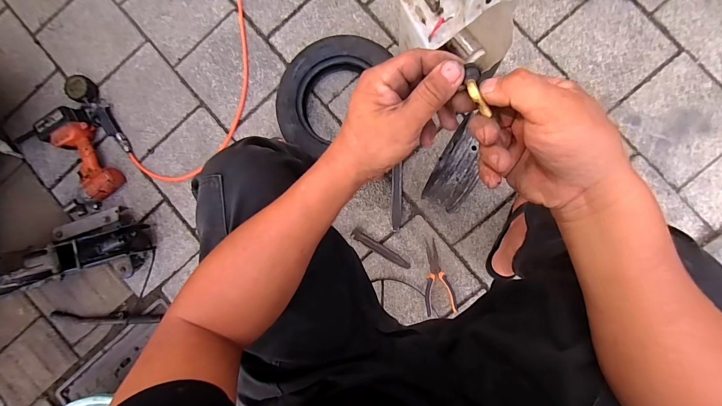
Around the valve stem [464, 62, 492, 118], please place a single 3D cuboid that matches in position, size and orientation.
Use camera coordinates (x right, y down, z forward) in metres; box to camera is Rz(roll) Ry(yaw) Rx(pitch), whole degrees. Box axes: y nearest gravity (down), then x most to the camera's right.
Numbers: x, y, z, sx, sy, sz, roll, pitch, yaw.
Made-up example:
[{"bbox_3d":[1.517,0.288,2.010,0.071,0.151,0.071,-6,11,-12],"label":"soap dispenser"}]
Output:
[{"bbox_3d":[0.096,-0.095,0.273,0.017,0.012,0.045,-16,90,3],"label":"valve stem"}]

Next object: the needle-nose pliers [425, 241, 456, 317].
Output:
[{"bbox_3d":[0.199,0.191,0.846,0.077,0.017,0.185,-7,88,3],"label":"needle-nose pliers"}]

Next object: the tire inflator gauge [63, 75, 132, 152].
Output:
[{"bbox_3d":[-0.722,-0.253,0.905,0.068,0.039,0.266,-41,86,2],"label":"tire inflator gauge"}]

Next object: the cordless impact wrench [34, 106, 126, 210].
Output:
[{"bbox_3d":[-0.750,-0.123,0.883,0.122,0.077,0.248,-29,87,2],"label":"cordless impact wrench"}]

